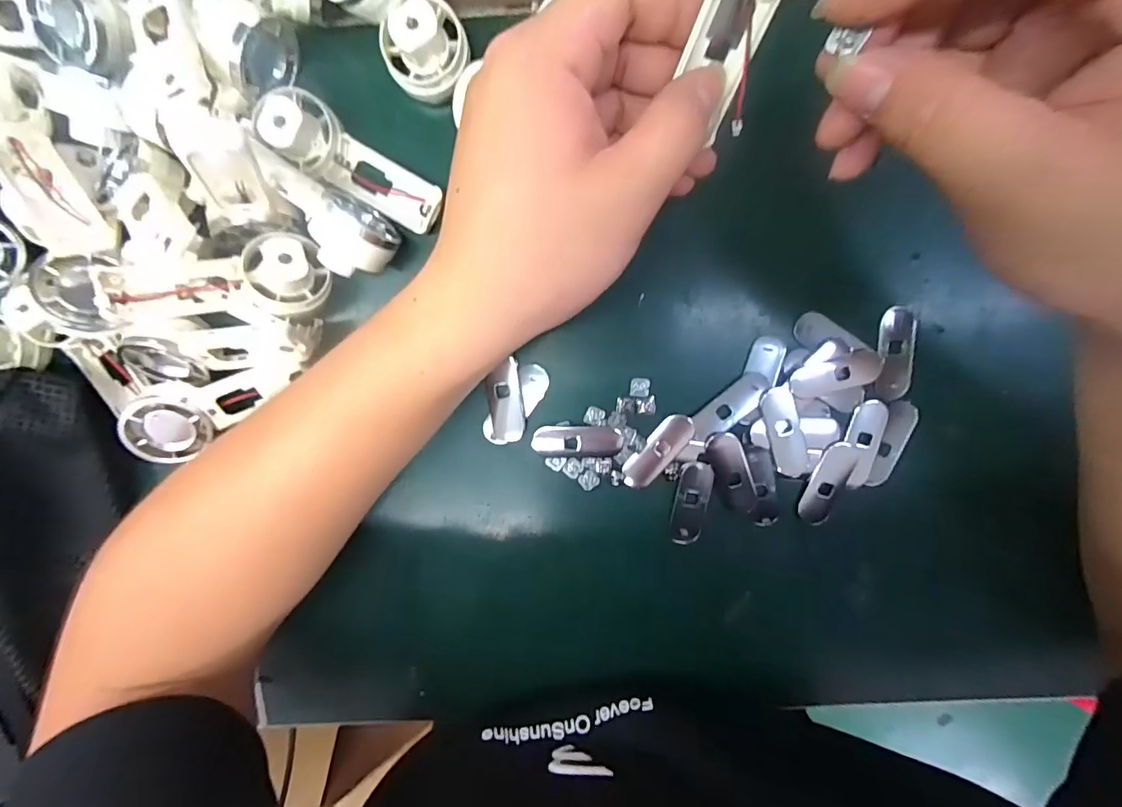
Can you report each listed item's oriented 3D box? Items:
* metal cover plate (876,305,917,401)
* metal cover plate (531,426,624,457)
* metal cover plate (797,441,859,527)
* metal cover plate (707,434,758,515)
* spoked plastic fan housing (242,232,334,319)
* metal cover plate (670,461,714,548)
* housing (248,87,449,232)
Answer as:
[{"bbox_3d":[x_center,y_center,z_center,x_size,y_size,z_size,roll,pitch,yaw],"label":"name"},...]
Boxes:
[{"bbox_3d":[0.184,-0.027,0.264,0.020,0.004,0.049,4,99,1],"label":"metal cover plate"},{"bbox_3d":[0.010,0.022,0.277,0.050,0.004,0.018,1,99,1],"label":"metal cover plate"},{"bbox_3d":[0.153,0.047,0.279,0.020,0.005,0.050,17,99,-1],"label":"metal cover plate"},{"bbox_3d":[0.099,0.041,0.278,0.019,0.004,0.049,-24,98,5],"label":"metal cover plate"},{"bbox_3d":[-0.137,-0.064,0.241,0.036,0.022,0.038,0,99,1],"label":"spoked plastic fan housing"},{"bbox_3d":[0.076,0.058,0.284,0.020,0.004,0.049,8,99,0],"label":"metal cover plate"},{"bbox_3d":[-0.104,-0.122,0.247,0.089,0.018,0.031,25,99,-30],"label":"housing"}]

